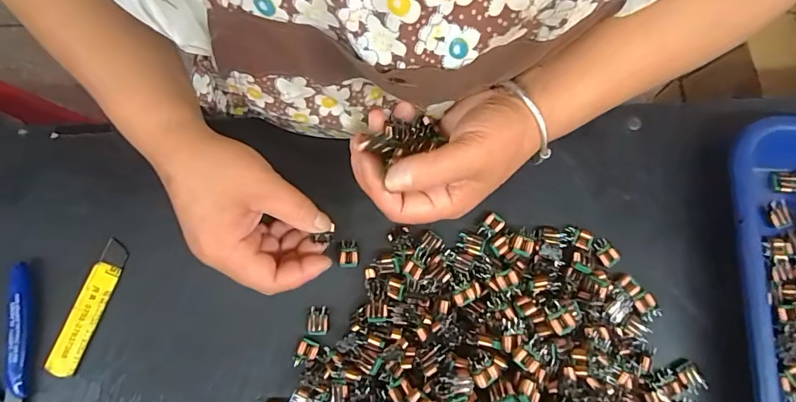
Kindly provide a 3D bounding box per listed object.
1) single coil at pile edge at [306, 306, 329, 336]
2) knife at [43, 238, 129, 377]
[{"bbox_3d":[-0.058,0.086,0.315,0.015,0.006,0.020,2,78,2],"label":"single coil at pile edge"},{"bbox_3d":[-0.223,0.076,0.316,0.020,0.007,0.096,19,79,5],"label":"knife"}]

